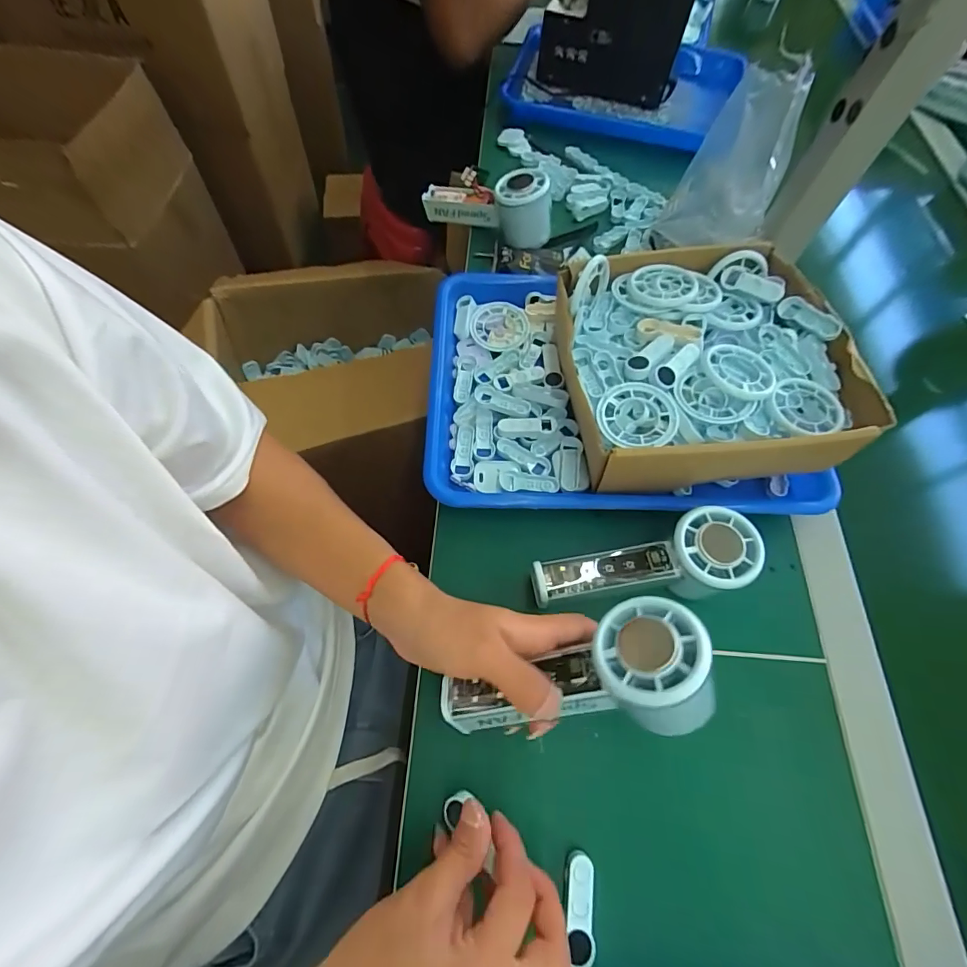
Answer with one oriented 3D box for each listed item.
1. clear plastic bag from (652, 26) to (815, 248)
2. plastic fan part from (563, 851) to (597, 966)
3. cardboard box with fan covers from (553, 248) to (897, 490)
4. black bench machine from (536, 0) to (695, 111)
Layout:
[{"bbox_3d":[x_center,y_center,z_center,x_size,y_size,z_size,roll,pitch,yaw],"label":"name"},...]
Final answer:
[{"bbox_3d":[0.227,-0.294,0.419,0.072,0.139,0.143,14,64,4],"label":"clear plastic bag"},{"bbox_3d":[0.055,0.246,0.262,0.017,0.010,0.050,4,64,-1],"label":"plastic fan part"},{"bbox_3d":[0.177,-0.095,0.381,0.215,0.085,0.199,0,64,-3],"label":"cardboard box with fan covers"},{"bbox_3d":[0.179,-0.633,0.619,0.184,0.159,0.122,14,64,4],"label":"black bench machine"}]

